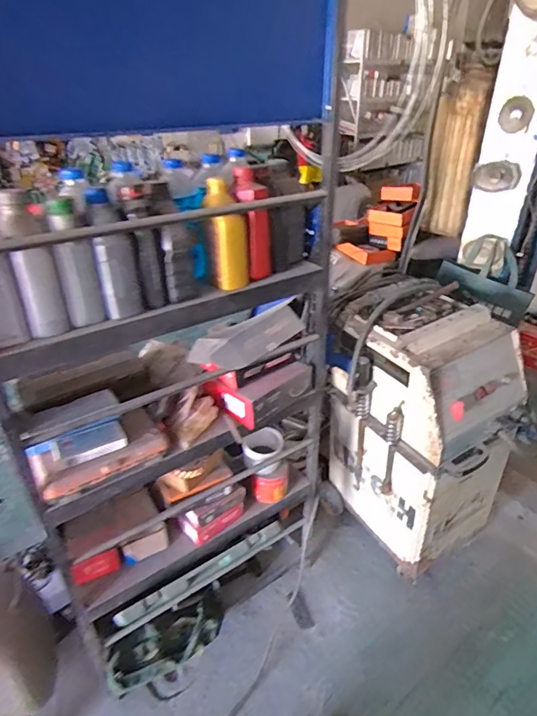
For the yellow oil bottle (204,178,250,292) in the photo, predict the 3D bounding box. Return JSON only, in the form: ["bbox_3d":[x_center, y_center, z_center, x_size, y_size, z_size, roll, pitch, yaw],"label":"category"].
[{"bbox_3d":[-0.092,-0.253,0.929,0.078,0.205,0.074,-21,38,-28],"label":"yellow oil bottle"}]

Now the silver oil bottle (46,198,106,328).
[{"bbox_3d":[-0.340,-0.161,0.773,0.058,0.210,0.053,-26,40,-34],"label":"silver oil bottle"}]

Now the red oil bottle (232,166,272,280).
[{"bbox_3d":[-0.038,-0.282,0.952,0.066,0.221,0.061,27,42,37],"label":"red oil bottle"}]

